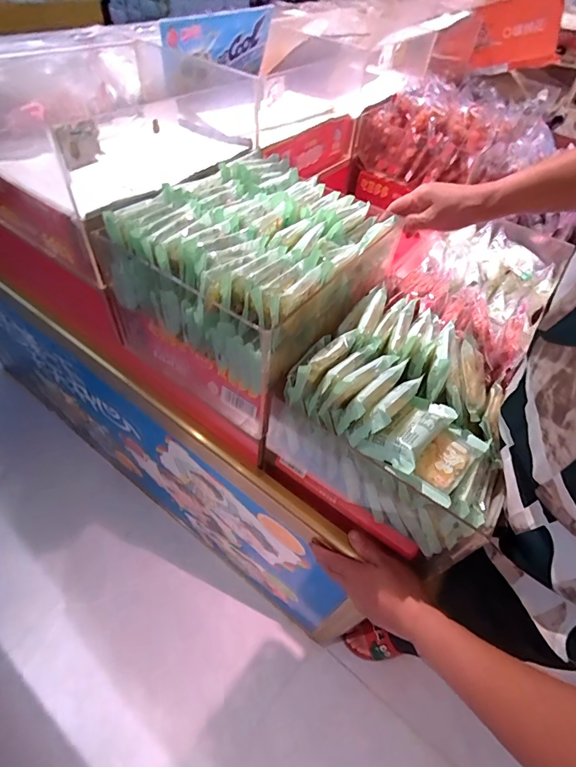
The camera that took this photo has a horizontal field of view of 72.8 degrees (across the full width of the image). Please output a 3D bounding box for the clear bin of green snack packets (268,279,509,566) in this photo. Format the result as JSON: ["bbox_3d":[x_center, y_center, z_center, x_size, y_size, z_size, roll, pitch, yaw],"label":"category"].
[{"bbox_3d":[0.128,0.033,0.450,0.240,0.173,0.190,31,56,20],"label":"clear bin of green snack packets"}]

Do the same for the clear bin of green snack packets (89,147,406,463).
[{"bbox_3d":[-0.033,-0.143,0.526,0.263,0.195,0.314,35,58,23],"label":"clear bin of green snack packets"}]

